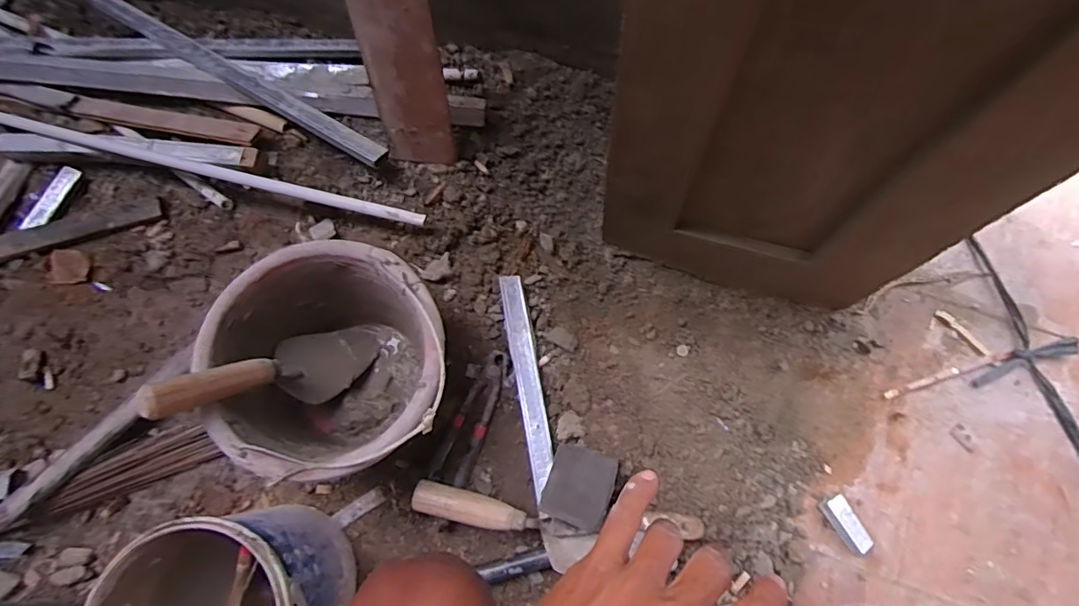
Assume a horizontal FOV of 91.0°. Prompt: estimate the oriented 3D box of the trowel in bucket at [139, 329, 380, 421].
[{"bbox_3d":[-0.301,0.077,0.603,0.087,0.280,0.062,47,112,15],"label":"trowel in bucket"}]

